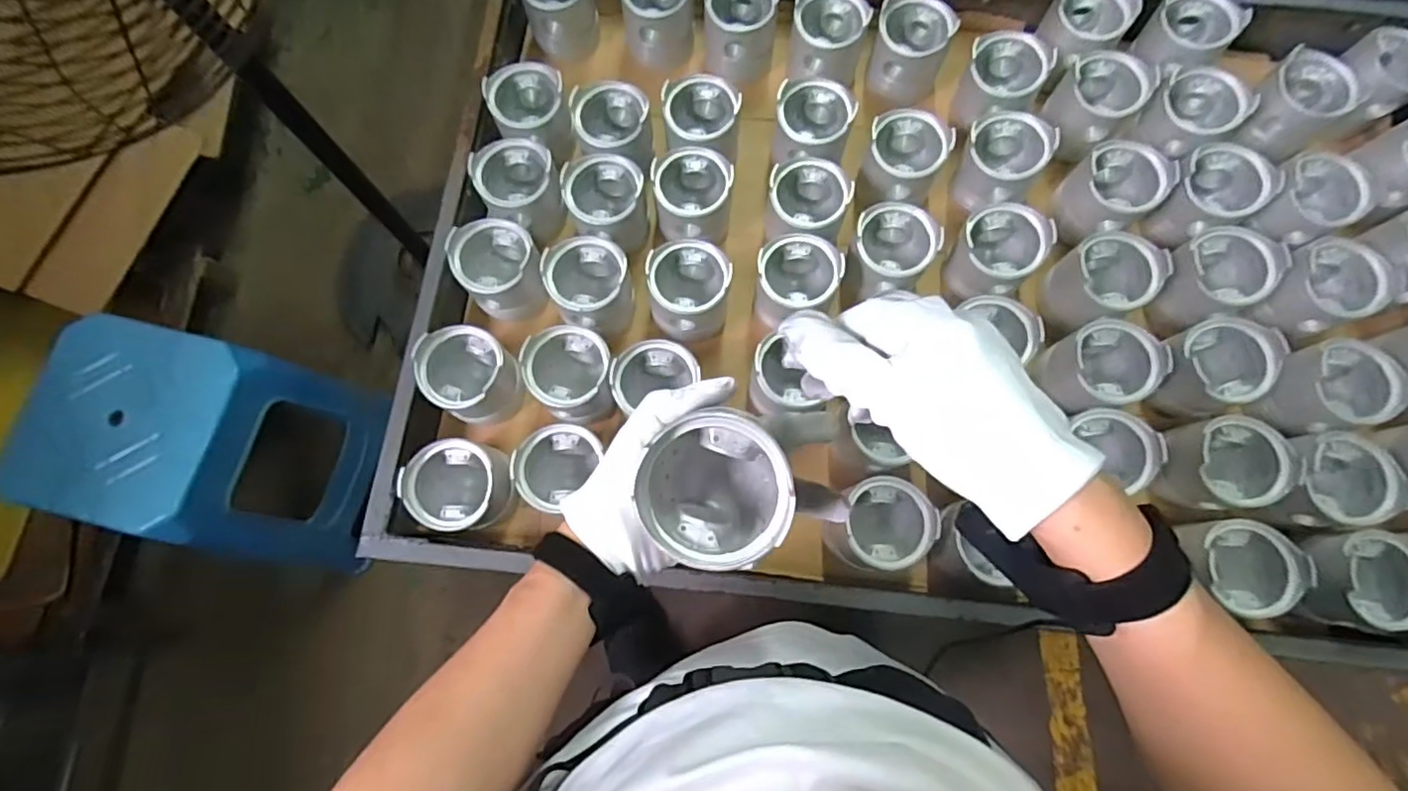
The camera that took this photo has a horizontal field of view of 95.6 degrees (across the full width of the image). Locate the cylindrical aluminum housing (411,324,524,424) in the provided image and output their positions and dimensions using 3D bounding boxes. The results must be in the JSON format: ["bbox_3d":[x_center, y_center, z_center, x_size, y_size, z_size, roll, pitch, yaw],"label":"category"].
[{"bbox_3d":[-0.243,-0.020,0.662,0.092,0.082,0.084,0,75,0],"label":"cylindrical aluminum housing"}]

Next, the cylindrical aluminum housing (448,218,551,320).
[{"bbox_3d":[-0.219,-0.135,0.688,0.083,0.072,0.087,0,75,0],"label":"cylindrical aluminum housing"}]

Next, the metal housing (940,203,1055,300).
[{"bbox_3d":[0.309,-0.150,0.684,0.079,0.082,0.083,0,75,0],"label":"metal housing"}]

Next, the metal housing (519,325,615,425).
[{"bbox_3d":[-0.136,-0.017,0.663,0.083,0.082,0.090,0,75,0],"label":"metal housing"}]

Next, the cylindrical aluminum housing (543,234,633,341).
[{"bbox_3d":[-0.123,-0.116,0.694,0.086,0.081,0.091,0,75,0],"label":"cylindrical aluminum housing"}]

